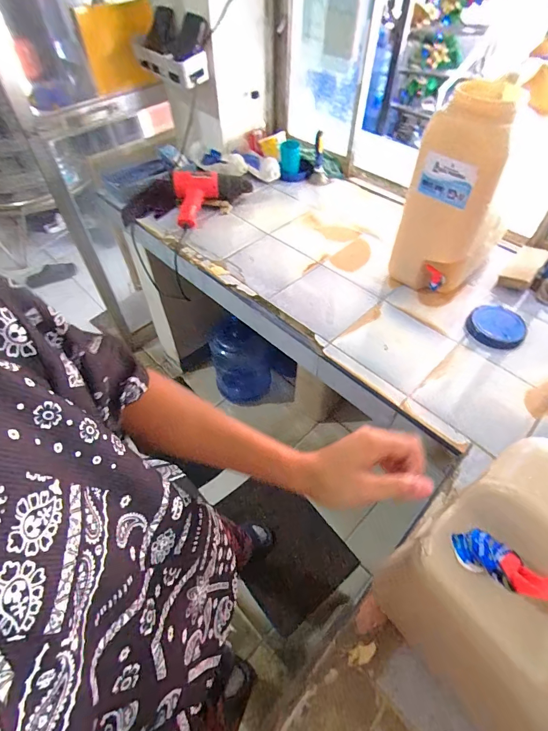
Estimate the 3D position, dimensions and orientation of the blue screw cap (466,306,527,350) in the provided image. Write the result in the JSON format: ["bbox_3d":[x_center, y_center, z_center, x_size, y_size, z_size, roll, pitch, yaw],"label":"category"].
[{"bbox_3d":[0.496,-0.088,0.842,0.109,0.036,0.117,0,53,0],"label":"blue screw cap"}]

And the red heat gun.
[{"bbox_3d":[-0.184,-0.531,1.164,0.245,0.096,0.206,-11,54,-7],"label":"red heat gun"}]

